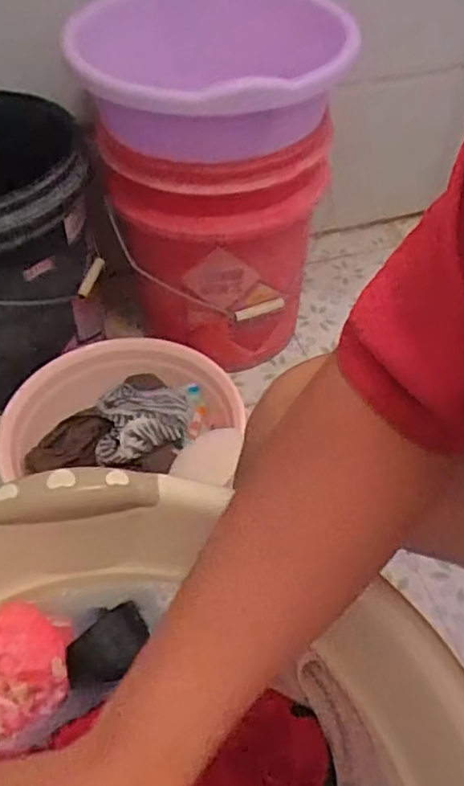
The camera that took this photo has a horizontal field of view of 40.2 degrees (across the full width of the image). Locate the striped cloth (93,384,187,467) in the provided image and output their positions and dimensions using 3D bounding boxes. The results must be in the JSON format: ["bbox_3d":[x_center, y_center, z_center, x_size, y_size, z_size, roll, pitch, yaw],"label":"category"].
[{"bbox_3d":[-0.117,0.036,0.833,0.119,0.048,0.104,-3,50,-1],"label":"striped cloth"}]

